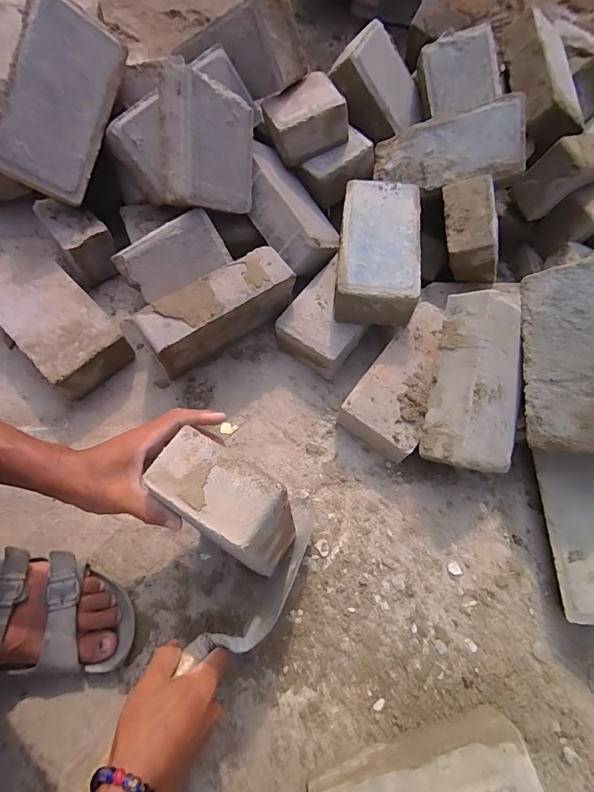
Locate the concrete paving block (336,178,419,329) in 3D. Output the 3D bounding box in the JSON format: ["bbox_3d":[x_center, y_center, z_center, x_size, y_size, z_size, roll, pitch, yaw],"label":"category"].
[{"bbox_3d":[0.112,-0.207,0.557,0.107,0.069,0.210,8,66,-2],"label":"concrete paving block"}]

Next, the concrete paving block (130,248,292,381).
[{"bbox_3d":[-0.107,-0.112,0.553,0.211,0.111,0.062,-34,72,-15],"label":"concrete paving block"}]

